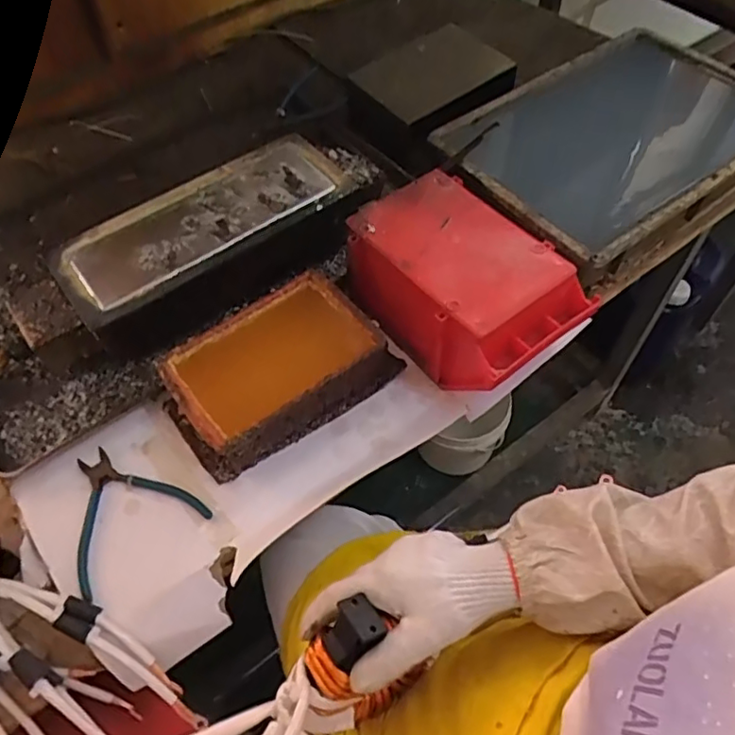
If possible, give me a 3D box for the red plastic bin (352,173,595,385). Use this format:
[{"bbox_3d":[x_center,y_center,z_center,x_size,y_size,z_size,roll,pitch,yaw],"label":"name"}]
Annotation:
[{"bbox_3d":[0.097,-0.087,0.641,0.150,0.101,0.233,-35,61,-19],"label":"red plastic bin"}]

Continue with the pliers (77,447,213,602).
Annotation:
[{"bbox_3d":[-0.239,0.131,0.586,0.126,0.007,0.131,-33,60,-17],"label":"pliers"}]

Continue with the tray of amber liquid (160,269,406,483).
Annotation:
[{"bbox_3d":[-0.092,0.001,0.627,0.231,0.066,0.139,-36,61,-19],"label":"tray of amber liquid"}]

